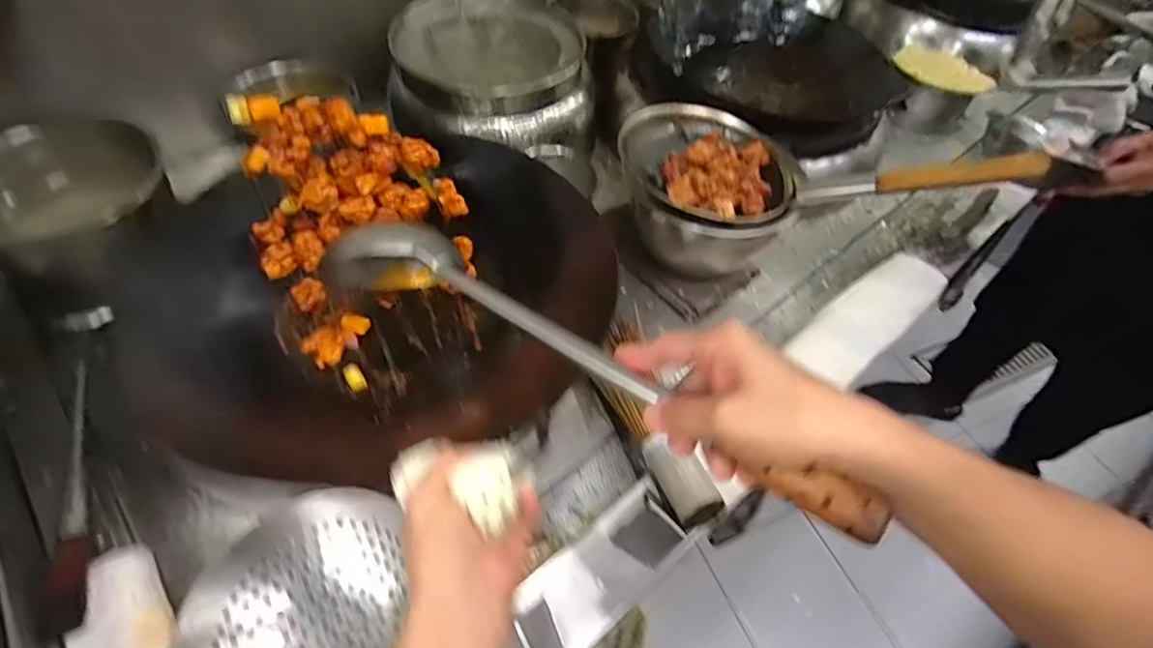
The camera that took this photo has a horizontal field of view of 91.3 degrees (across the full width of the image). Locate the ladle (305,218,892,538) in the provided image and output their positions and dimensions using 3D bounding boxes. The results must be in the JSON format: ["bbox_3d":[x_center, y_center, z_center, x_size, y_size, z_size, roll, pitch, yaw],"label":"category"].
[{"bbox_3d":[-0.024,0.018,0.424,0.482,0.063,0.070,27,54,30],"label":"ladle"}]

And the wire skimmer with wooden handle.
[{"bbox_3d":[0.302,-0.204,0.754,0.497,0.124,0.221,14,51,24],"label":"wire skimmer with wooden handle"}]

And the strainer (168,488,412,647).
[{"bbox_3d":[-0.267,0.347,0.447,0.198,0.085,0.434,3,39,-3],"label":"strainer"}]

